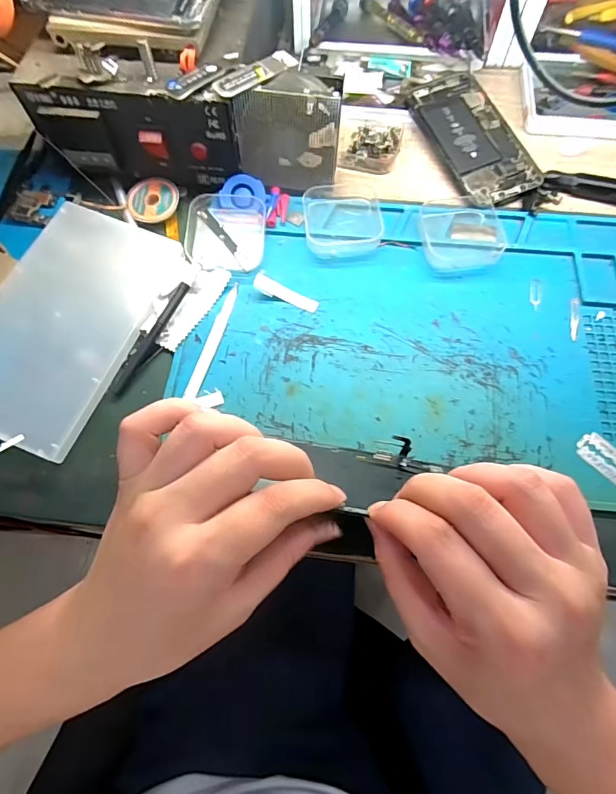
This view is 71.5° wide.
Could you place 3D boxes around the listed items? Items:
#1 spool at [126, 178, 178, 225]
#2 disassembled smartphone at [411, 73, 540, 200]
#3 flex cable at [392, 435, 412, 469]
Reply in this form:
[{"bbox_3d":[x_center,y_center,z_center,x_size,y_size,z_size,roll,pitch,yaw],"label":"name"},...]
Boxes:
[{"bbox_3d":[-0.134,-0.169,0.370,0.043,0.011,0.039,-5,69,-2],"label":"spool"},{"bbox_3d":[0.152,-0.242,0.395,0.071,0.011,0.144,-21,70,-8],"label":"disassembled smartphone"},{"bbox_3d":[0.060,0.035,0.274,0.010,0.006,0.020,-1,95,0],"label":"flex cable"}]

